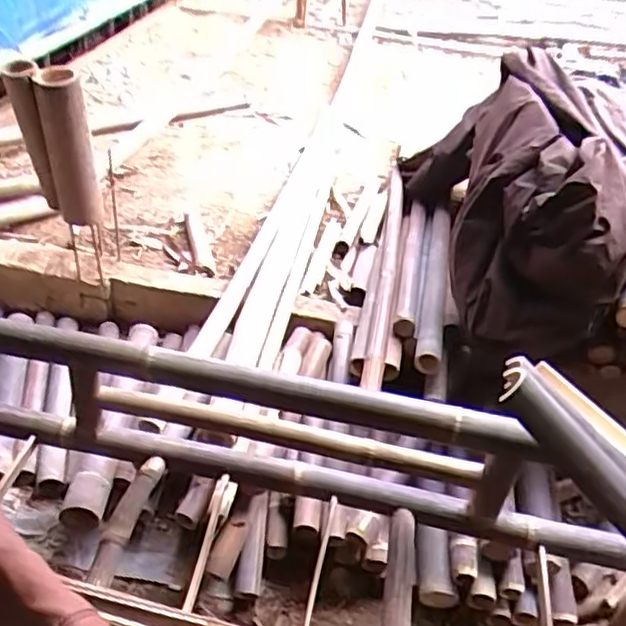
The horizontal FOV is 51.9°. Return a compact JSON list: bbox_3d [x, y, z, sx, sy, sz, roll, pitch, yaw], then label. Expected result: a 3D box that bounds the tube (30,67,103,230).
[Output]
[{"bbox_3d":[-0.576,-0.369,1.532,0.106,0.373,0.092,-8,41,-19],"label":"tube"}]

